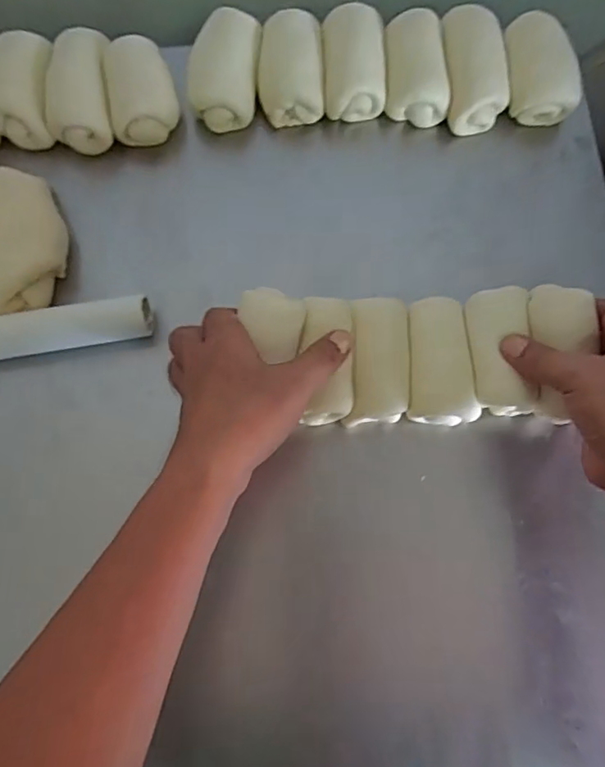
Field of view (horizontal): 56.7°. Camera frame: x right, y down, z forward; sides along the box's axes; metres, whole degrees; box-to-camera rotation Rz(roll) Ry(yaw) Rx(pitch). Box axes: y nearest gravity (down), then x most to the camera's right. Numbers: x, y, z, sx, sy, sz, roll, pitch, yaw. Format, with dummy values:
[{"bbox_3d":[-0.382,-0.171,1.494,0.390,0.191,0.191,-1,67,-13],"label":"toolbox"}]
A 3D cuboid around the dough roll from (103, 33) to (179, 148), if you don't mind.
[{"bbox_3d":[-0.135,-0.241,0.474,0.057,0.052,0.081,-15,76,-4],"label":"dough roll"}]

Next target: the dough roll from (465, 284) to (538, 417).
[{"bbox_3d":[0.141,-0.023,0.403,0.042,0.031,0.089,-3,82,-1],"label":"dough roll"}]

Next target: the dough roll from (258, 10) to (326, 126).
[{"bbox_3d":[-0.010,-0.261,0.475,0.053,0.059,0.078,-3,76,-1],"label":"dough roll"}]

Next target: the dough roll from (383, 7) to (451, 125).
[{"bbox_3d":[0.093,-0.263,0.479,0.050,0.052,0.089,-2,76,-1],"label":"dough roll"}]

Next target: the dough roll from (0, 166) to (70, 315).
[{"bbox_3d":[-0.218,-0.111,0.442,0.060,0.041,0.116,-9,76,-3],"label":"dough roll"}]

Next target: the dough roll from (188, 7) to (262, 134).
[{"bbox_3d":[-0.064,-0.258,0.474,0.053,0.059,0.081,7,76,1],"label":"dough roll"}]

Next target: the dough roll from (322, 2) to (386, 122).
[{"bbox_3d":[0.042,-0.264,0.479,0.049,0.055,0.084,-2,76,-1],"label":"dough roll"}]

